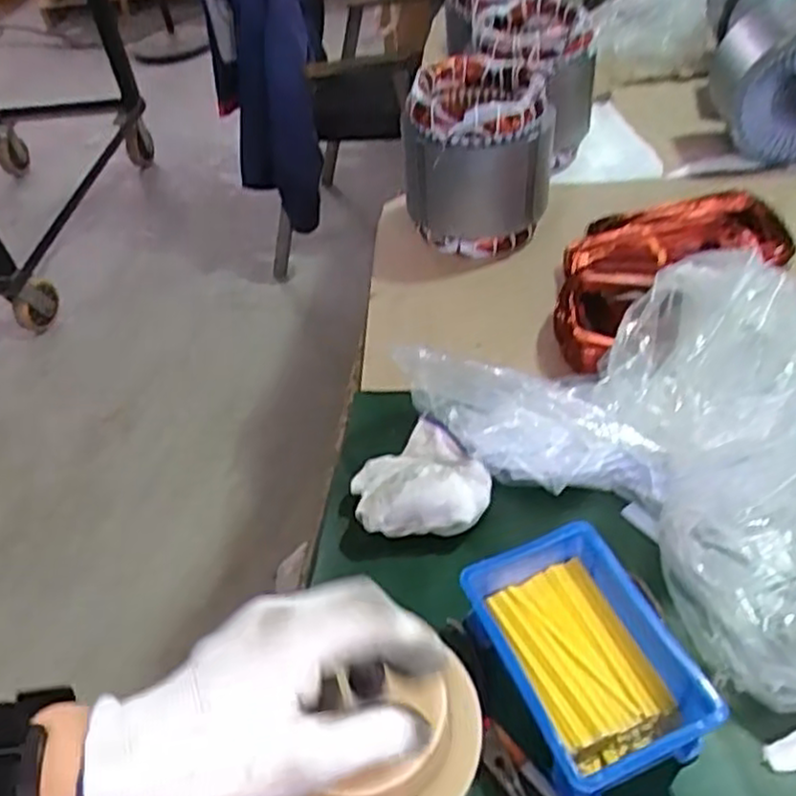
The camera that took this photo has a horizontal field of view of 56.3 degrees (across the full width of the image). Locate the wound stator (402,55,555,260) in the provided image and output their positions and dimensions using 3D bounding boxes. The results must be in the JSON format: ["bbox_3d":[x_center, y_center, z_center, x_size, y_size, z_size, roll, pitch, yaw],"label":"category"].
[{"bbox_3d":[0.085,-0.257,0.811,0.148,0.172,0.132,-4,45,5],"label":"wound stator"}]

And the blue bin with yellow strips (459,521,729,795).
[{"bbox_3d":[0.111,0.159,0.455,0.103,0.052,0.147,-17,44,-11],"label":"blue bin with yellow strips"}]

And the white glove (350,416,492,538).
[{"bbox_3d":[0.017,0.063,0.572,0.102,0.046,0.093,-3,43,3],"label":"white glove"}]

